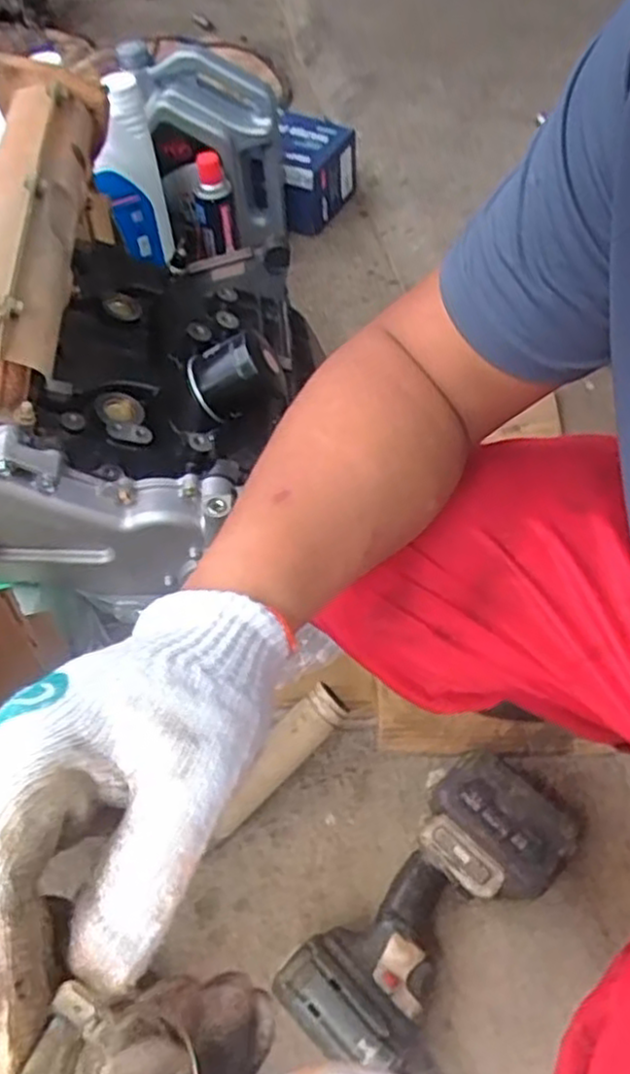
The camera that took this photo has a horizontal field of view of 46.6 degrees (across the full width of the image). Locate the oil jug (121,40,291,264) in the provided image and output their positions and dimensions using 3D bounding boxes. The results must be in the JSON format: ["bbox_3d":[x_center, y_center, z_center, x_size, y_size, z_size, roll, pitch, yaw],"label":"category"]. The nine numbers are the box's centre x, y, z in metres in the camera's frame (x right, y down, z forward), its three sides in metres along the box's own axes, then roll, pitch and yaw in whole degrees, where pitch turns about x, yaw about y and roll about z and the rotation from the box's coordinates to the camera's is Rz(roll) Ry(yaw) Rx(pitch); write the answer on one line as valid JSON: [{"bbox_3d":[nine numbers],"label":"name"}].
[{"bbox_3d":[-0.152,-0.585,1.119,0.199,0.254,0.147,-17,57,-10],"label":"oil jug"}]

